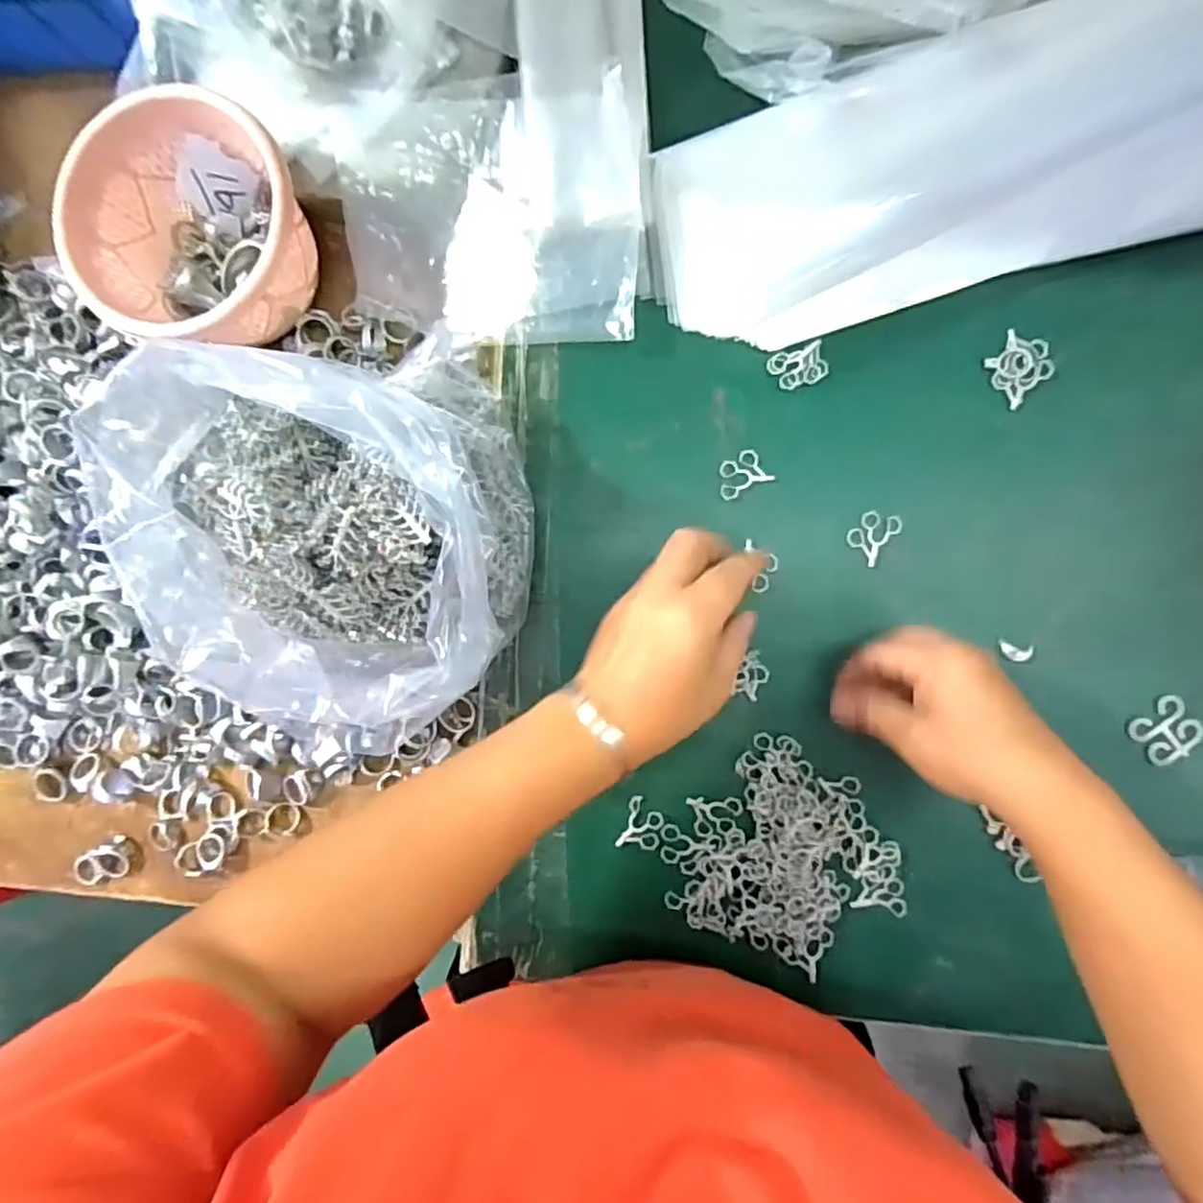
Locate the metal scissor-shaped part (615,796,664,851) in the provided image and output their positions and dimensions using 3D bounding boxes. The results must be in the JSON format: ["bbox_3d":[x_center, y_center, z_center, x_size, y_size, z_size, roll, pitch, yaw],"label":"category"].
[{"bbox_3d":[0.027,0.149,0.431,0.026,0.004,0.034,19,92,5],"label":"metal scissor-shaped part"}]

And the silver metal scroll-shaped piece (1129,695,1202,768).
[{"bbox_3d":[0.348,0.080,0.401,0.036,0.005,0.033,-44,87,4],"label":"silver metal scroll-shaped piece"}]

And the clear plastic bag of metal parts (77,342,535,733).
[{"bbox_3d":[-0.140,-0.036,0.375,0.181,0.146,0.206,-8,89,7],"label":"clear plastic bag of metal parts"}]

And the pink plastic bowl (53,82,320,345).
[{"bbox_3d":[-0.260,-0.238,0.425,0.139,0.071,0.137,0,90,5],"label":"pink plastic bowl"}]

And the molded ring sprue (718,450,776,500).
[{"bbox_3d":[0.092,-0.084,0.428,0.034,0.004,0.025,-26,88,5],"label":"molded ring sprue"}]

